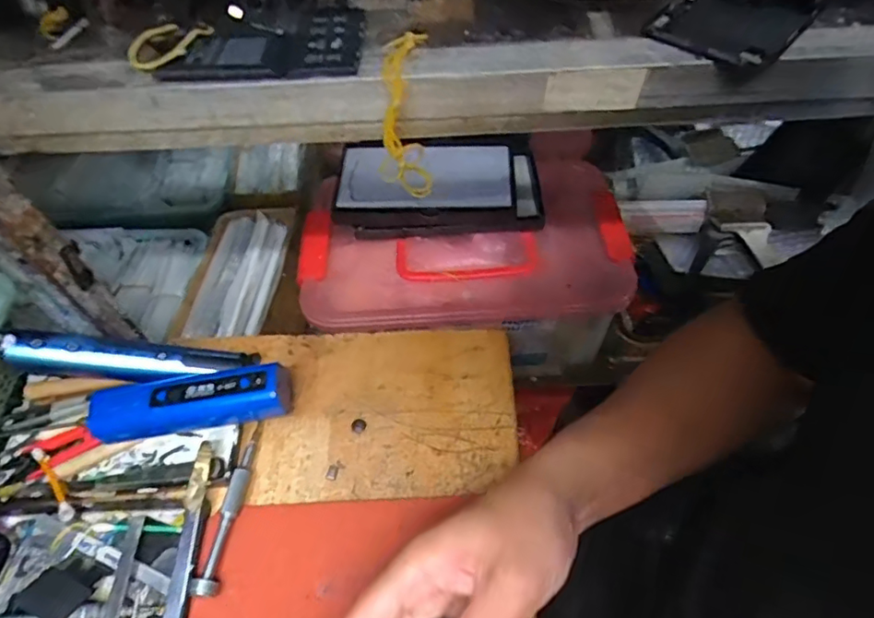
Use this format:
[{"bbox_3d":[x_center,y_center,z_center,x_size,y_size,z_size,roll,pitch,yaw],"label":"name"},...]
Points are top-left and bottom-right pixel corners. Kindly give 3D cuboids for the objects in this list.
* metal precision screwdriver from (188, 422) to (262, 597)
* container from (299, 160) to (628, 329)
[{"bbox_3d":[-0.140,0.134,0.386,0.016,0.011,0.115,3,55,5],"label":"metal precision screwdriver"},{"bbox_3d":[0.029,-0.065,0.561,0.328,0.086,0.177,-3,55,0],"label":"container"}]

